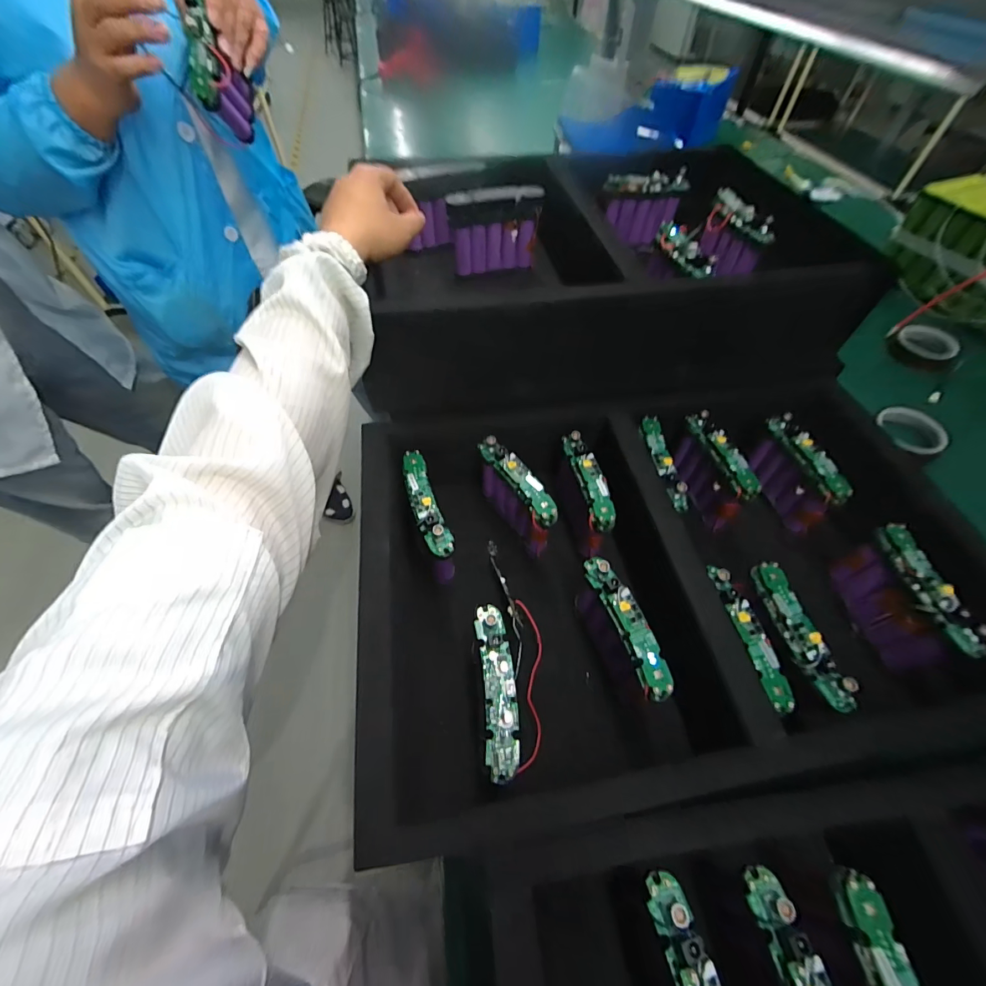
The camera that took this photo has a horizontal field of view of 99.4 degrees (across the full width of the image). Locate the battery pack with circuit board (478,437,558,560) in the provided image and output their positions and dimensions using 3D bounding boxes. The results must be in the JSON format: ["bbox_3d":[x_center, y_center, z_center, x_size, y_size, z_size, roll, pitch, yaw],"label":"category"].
[{"bbox_3d":[0.025,0.003,0.454,0.028,0.088,0.114,-27,60,-18],"label":"battery pack with circuit board"}]

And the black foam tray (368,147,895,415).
[{"bbox_3d":[0.122,-0.273,0.522,0.523,0.132,0.324,-6,56,-5],"label":"black foam tray"}]

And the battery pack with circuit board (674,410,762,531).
[{"bbox_3d":[0.250,-0.026,0.480,0.022,0.087,0.115,-13,57,-9],"label":"battery pack with circuit board"}]

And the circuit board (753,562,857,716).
[{"bbox_3d":[0.250,0.112,0.341,0.019,0.024,0.117,-6,56,-5],"label":"circuit board"}]

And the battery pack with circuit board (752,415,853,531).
[{"bbox_3d":[0.341,-0.022,0.476,0.021,0.085,0.111,-12,57,-9],"label":"battery pack with circuit board"}]

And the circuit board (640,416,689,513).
[{"bbox_3d":[0.179,-0.037,0.440,0.020,0.016,0.120,-3,56,-3],"label":"circuit board"}]

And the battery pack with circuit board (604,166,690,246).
[{"bbox_3d":[0.210,-0.401,0.592,0.107,0.083,0.021,-2,56,-2],"label":"battery pack with circuit board"}]

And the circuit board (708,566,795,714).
[{"bbox_3d":[0.206,0.111,0.337,0.019,0.013,0.115,-7,56,-5],"label":"circuit board"}]

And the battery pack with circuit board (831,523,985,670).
[{"bbox_3d":[0.375,0.097,0.389,0.023,0.087,0.113,-2,56,-2],"label":"battery pack with circuit board"}]

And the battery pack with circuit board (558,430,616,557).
[{"bbox_3d":[0.098,0.002,0.454,0.024,0.080,0.114,-9,56,-7],"label":"battery pack with circuit board"}]

